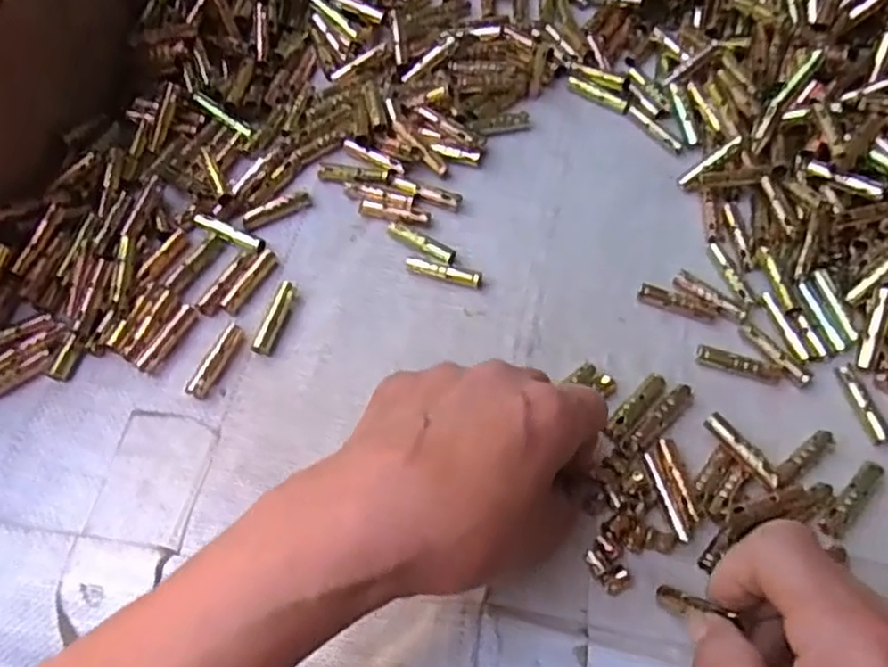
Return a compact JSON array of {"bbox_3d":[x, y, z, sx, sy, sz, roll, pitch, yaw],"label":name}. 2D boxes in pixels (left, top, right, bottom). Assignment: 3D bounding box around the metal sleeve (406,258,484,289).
[{"bbox_3d":[0.000,-0.031,0.369,0.040,0.007,0.008,12,65,5],"label":"metal sleeve"}]

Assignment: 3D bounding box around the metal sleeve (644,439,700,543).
[{"bbox_3d":[0.099,0.068,0.310,0.012,0.005,0.042,-12,65,-7],"label":"metal sleeve"}]

